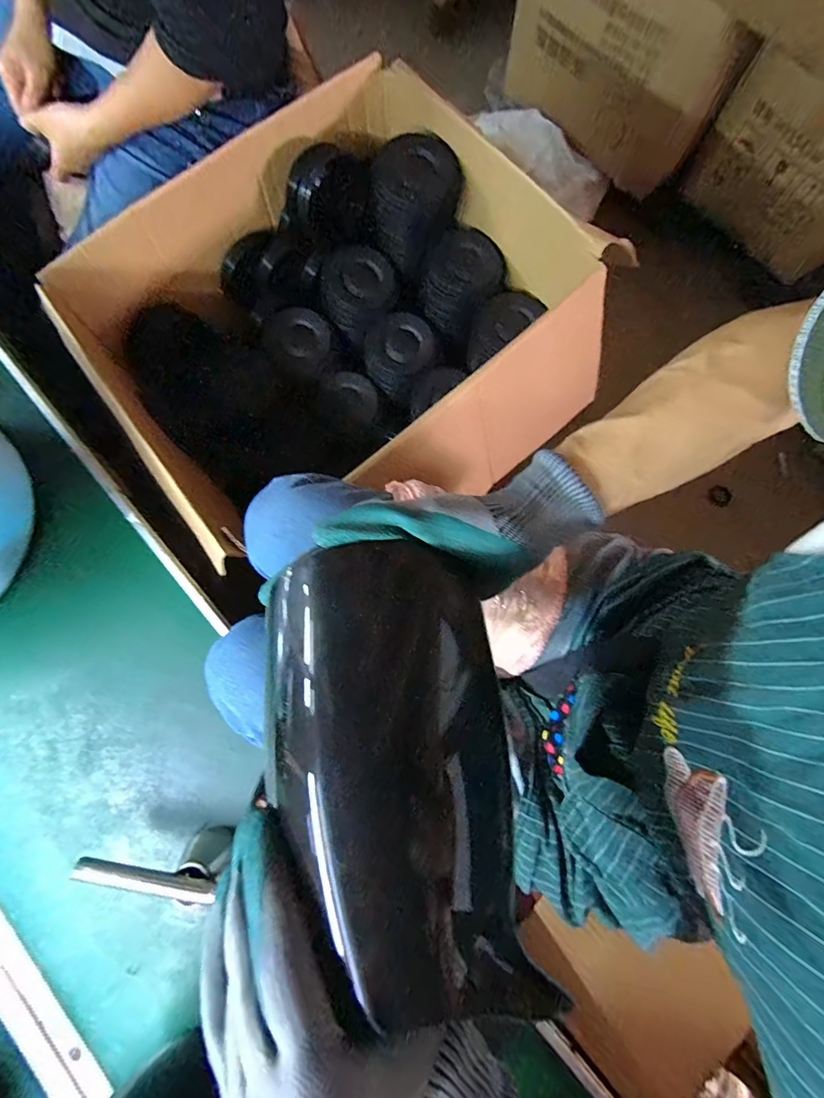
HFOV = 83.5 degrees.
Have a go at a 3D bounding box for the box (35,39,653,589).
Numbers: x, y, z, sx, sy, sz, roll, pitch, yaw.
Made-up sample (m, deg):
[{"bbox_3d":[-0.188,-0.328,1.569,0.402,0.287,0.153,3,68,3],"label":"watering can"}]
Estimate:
[{"bbox_3d":[-0.110,-0.324,0.717,0.620,0.250,0.505,-42,82,-8],"label":"box"}]

